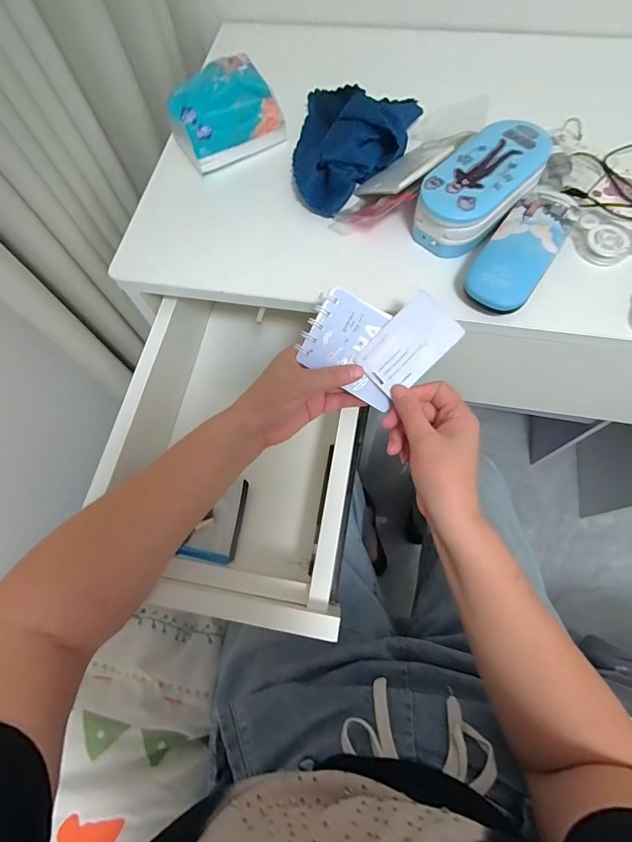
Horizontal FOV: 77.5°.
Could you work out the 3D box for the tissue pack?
[{"bbox_3d":[-0.107,-0.363,0.468,0.124,0.066,0.083,-25,70,-7],"label":"tissue pack"}]

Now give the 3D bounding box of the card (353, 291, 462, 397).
[{"bbox_3d":[0.081,-0.066,0.346,0.054,0.004,0.084,45,100,2],"label":"card"}]

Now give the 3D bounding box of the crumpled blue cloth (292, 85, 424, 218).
[{"bbox_3d":[0.032,-0.322,0.446,0.135,0.066,0.173,17,70,9],"label":"crumpled blue cloth"}]

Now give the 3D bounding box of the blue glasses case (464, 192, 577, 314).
[{"bbox_3d":[0.199,-0.166,0.383,0.060,0.029,0.143,31,73,14],"label":"blue glasses case"}]

